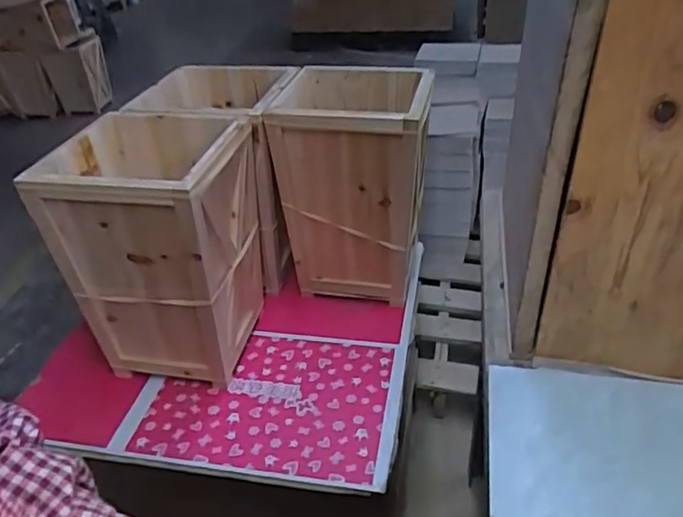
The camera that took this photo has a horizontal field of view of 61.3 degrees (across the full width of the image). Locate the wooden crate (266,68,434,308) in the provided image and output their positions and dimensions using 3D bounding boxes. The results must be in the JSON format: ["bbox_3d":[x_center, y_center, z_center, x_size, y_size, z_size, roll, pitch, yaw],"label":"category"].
[{"bbox_3d":[0.031,-0.127,1.071,0.239,0.387,0.266,4,35,11],"label":"wooden crate"}]

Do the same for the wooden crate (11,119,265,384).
[{"bbox_3d":[-0.271,-0.011,0.930,0.255,0.385,0.269,4,35,11],"label":"wooden crate"}]

